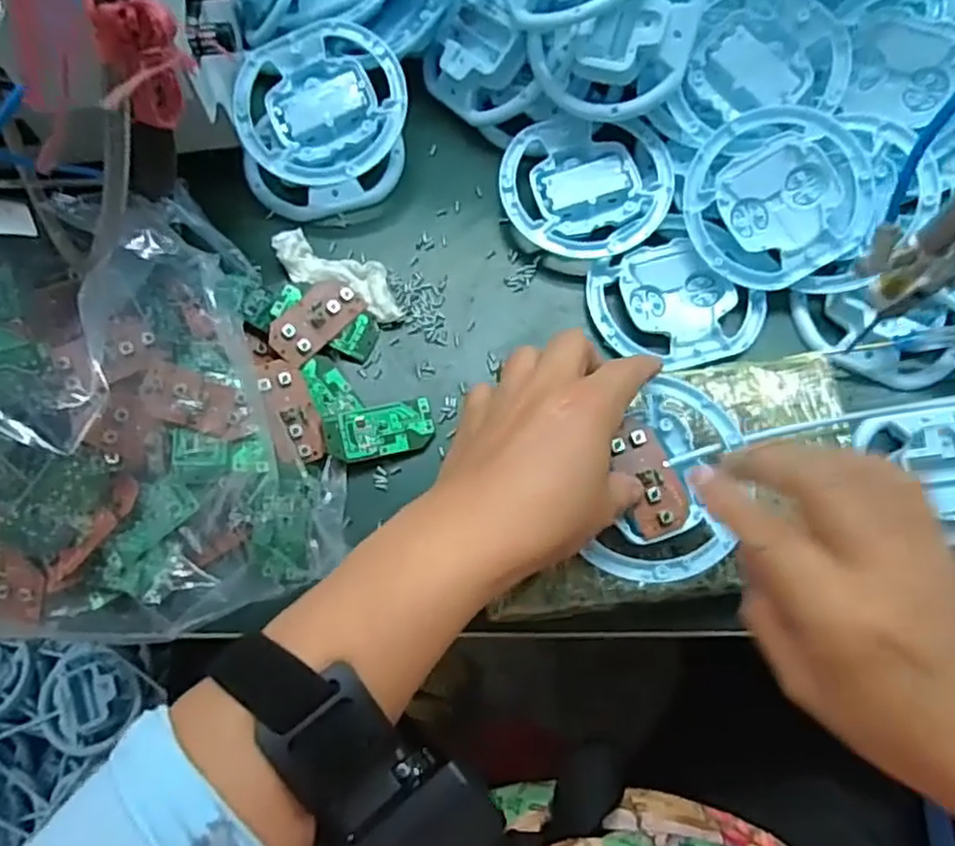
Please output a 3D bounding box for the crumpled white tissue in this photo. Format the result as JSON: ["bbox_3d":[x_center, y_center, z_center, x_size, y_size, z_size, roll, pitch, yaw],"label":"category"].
[{"bbox_3d":[-0.087,-0.093,0.437,0.097,0.013,0.035,28,73,10],"label":"crumpled white tissue"}]

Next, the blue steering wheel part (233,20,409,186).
[{"bbox_3d":[-0.095,-0.200,0.448,0.097,0.022,0.099,1,87,2],"label":"blue steering wheel part"}]

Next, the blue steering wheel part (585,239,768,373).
[{"bbox_3d":[0.120,-0.072,0.430,0.099,0.011,0.079,-13,71,-4],"label":"blue steering wheel part"}]

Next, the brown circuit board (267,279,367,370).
[{"bbox_3d":[-0.095,-0.061,0.414,0.030,0.005,0.062,42,64,-3],"label":"brown circuit board"}]

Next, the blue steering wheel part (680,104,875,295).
[{"bbox_3d":[0.177,-0.135,0.423,0.102,0.016,0.102,1,95,9],"label":"blue steering wheel part"}]

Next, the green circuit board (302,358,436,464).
[{"bbox_3d":[-0.061,-0.011,0.404,0.063,0.011,0.063,-14,71,-4],"label":"green circuit board"}]

